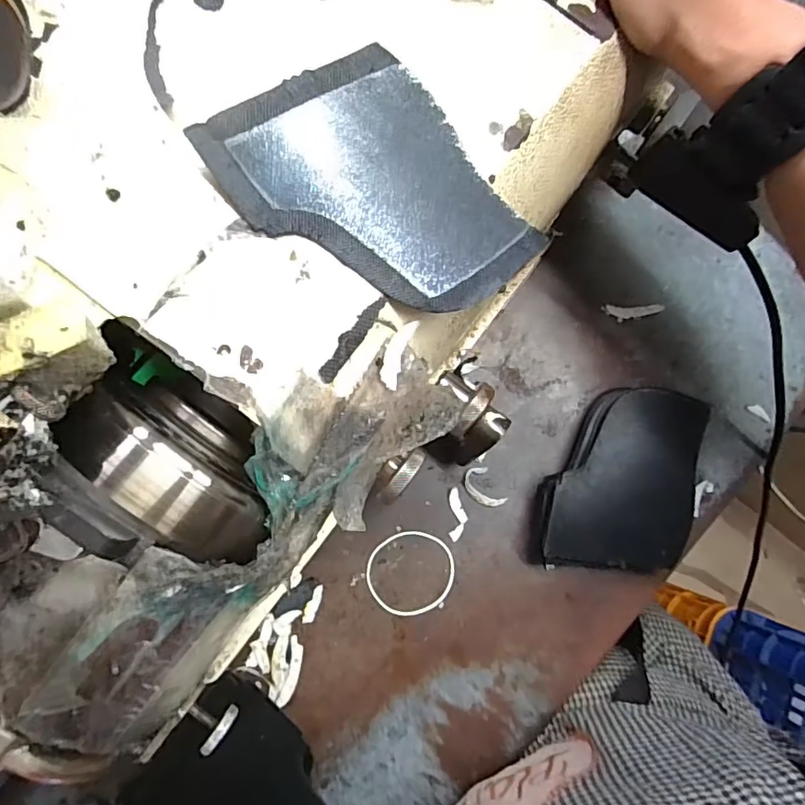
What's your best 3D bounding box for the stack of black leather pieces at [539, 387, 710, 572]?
[{"bbox_3d":[0.140,0.048,0.337,0.095,0.023,0.115,12,83,-4],"label":"stack of black leather pieces"}]

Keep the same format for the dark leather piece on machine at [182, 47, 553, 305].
[{"bbox_3d":[-0.010,-0.080,0.205,0.086,0.006,0.110,-38,91,-9],"label":"dark leather piece on machine"}]

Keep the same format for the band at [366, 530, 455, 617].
[{"bbox_3d":[0.006,0.107,0.328,0.055,0.004,0.051,1,84,-6],"label":"band"}]

